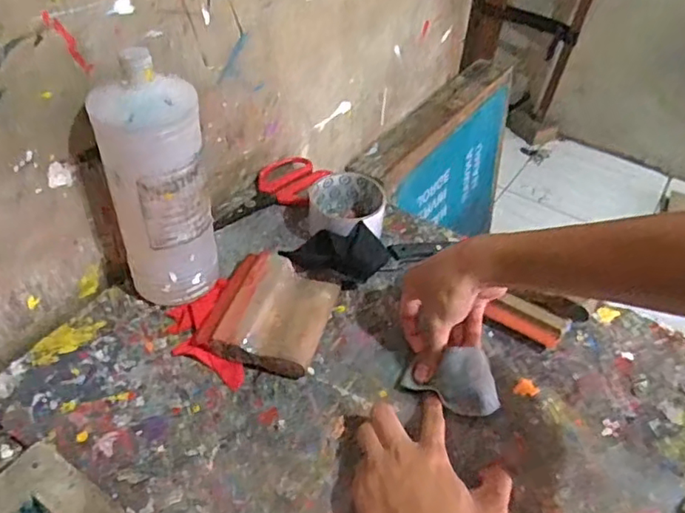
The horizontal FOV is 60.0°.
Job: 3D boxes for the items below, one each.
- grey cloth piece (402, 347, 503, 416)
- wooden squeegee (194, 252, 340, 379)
[{"bbox_3d":[0.093,0.114,0.514,0.074,0.017,0.056,-19,79,8],"label":"grey cloth piece"},{"bbox_3d":[-0.066,0.052,0.556,0.103,0.029,0.123,16,46,11],"label":"wooden squeegee"}]

